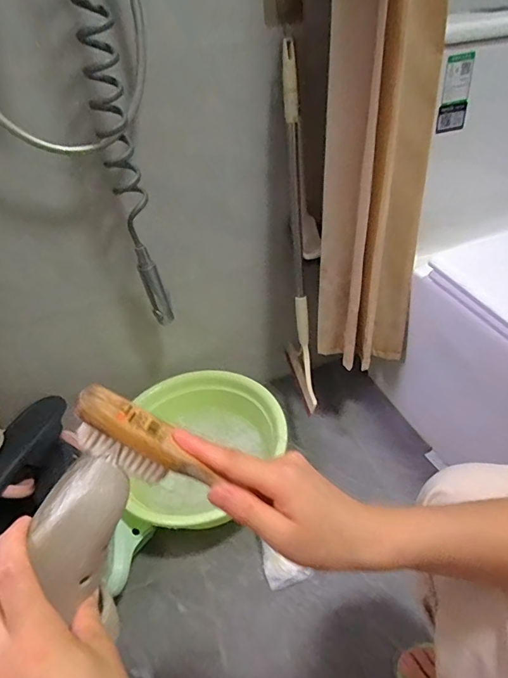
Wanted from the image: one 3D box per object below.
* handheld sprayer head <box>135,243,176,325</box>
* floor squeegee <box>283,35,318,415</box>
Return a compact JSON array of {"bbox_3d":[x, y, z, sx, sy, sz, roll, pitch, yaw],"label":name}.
[{"bbox_3d":[-0.188,-0.102,0.816,0.038,0.168,0.027,-17,40,-10],"label":"handheld sprayer head"},{"bbox_3d":[0.087,-0.145,0.780,0.050,0.606,0.237,-1,40,9],"label":"floor squeegee"}]

